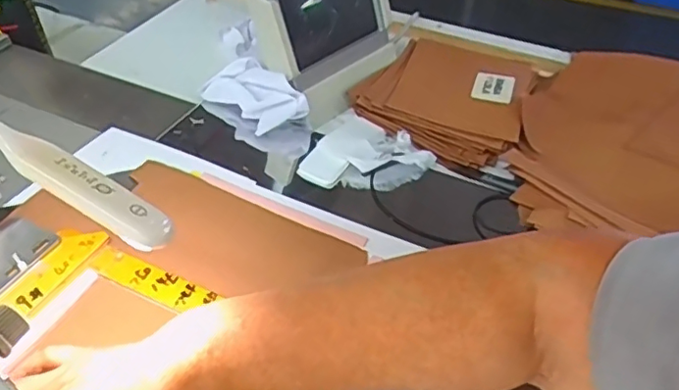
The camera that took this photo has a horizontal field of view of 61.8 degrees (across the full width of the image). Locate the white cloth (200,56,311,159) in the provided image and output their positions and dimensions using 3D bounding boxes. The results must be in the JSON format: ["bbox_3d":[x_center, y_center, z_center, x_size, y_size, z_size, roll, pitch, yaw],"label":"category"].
[{"bbox_3d":[-0.090,-0.089,0.604,0.118,0.082,0.051,29,51,28],"label":"white cloth"}]

